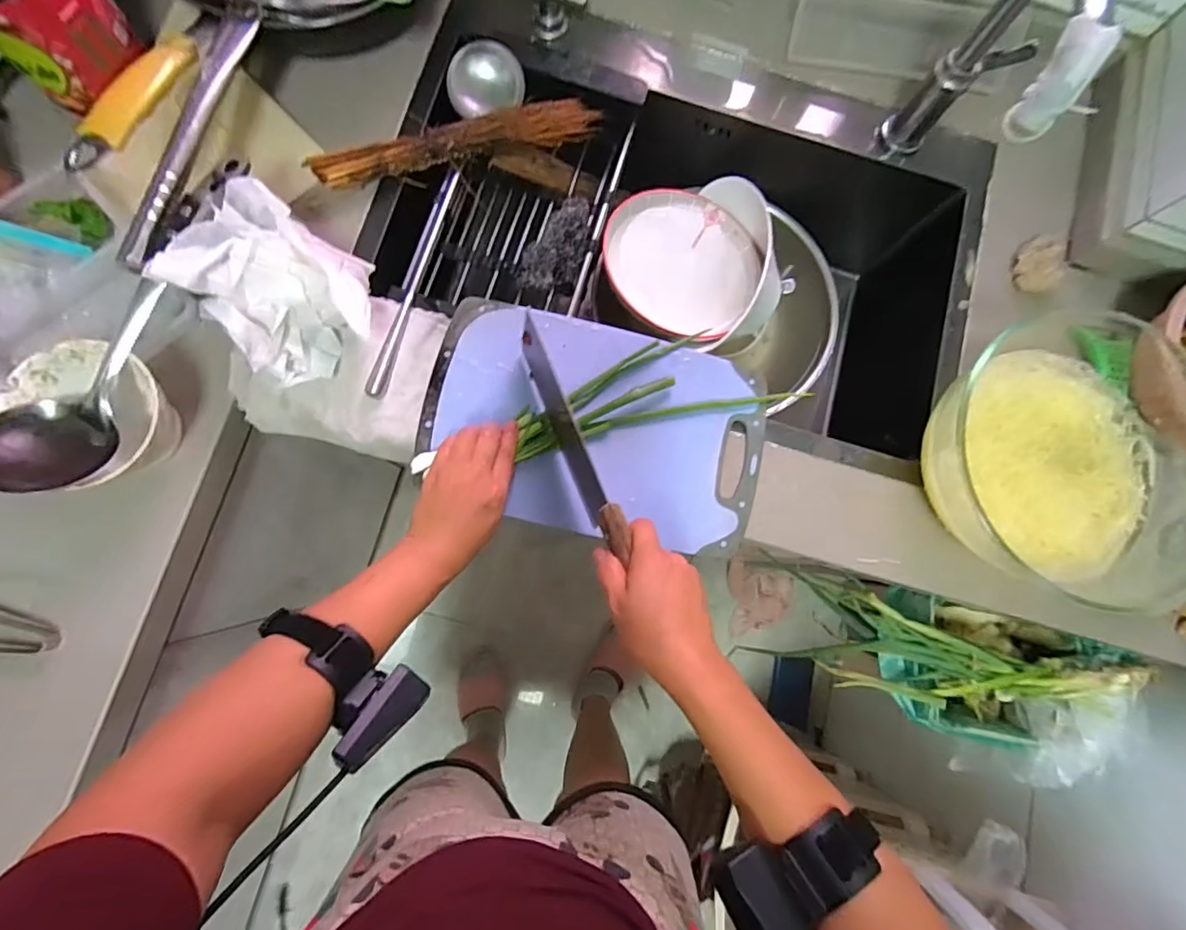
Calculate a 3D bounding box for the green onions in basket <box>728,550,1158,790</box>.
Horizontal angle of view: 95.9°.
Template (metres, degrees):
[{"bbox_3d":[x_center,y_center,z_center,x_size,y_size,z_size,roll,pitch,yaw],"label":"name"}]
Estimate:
[{"bbox_3d":[0.435,0.255,0.638,0.340,0.121,0.169,16,81,-2],"label":"green onions in basket"}]

